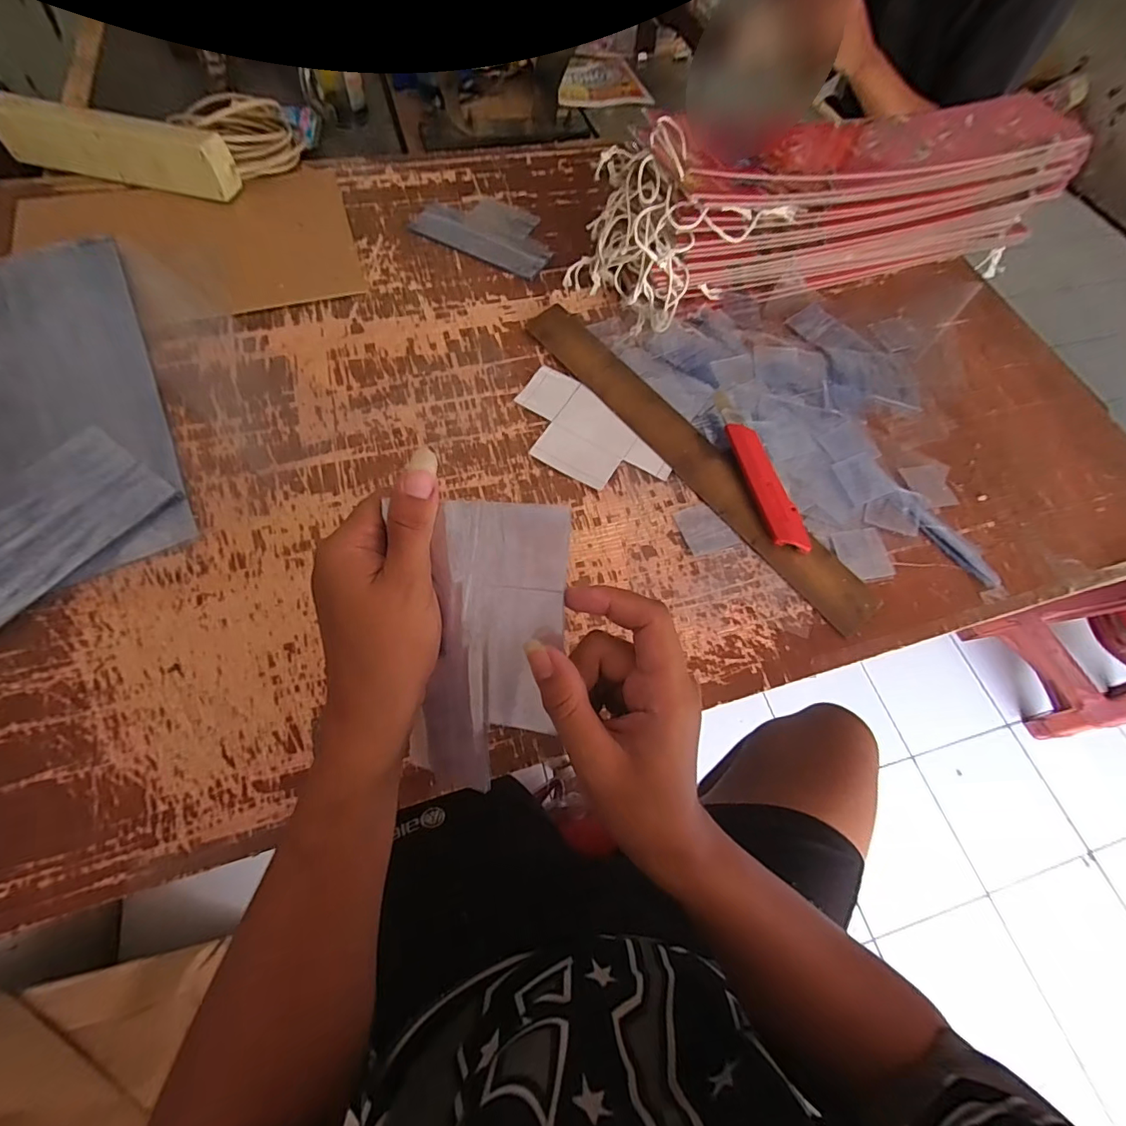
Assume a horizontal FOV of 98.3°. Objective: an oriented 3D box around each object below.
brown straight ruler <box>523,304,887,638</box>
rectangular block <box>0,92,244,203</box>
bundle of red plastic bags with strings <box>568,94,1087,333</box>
[{"bbox_3d":[0.120,-0.112,0.468,0.055,0.010,0.428,-38,75,-8],"label":"brown straight ruler"},{"bbox_3d":[-0.502,-0.461,0.550,0.257,0.075,0.035,9,65,0],"label":"rectangular block"},{"bbox_3d":[0.314,-0.433,0.562,0.632,0.126,0.195,-15,67,-10],"label":"bundle of red plastic bags with strings"}]

